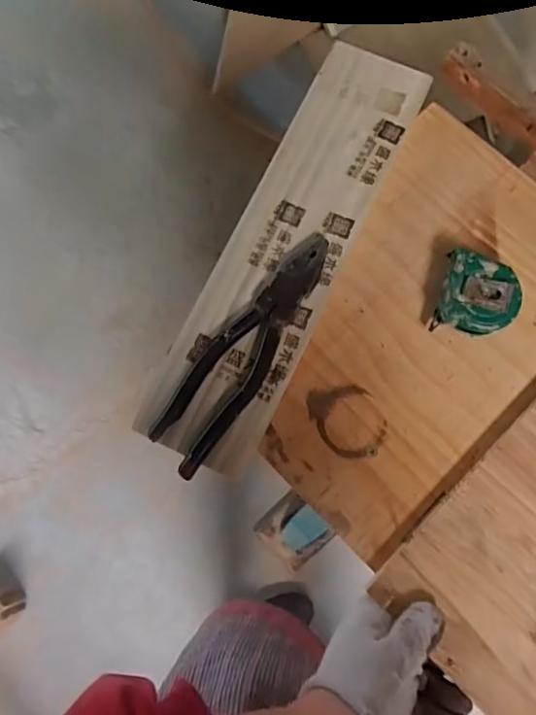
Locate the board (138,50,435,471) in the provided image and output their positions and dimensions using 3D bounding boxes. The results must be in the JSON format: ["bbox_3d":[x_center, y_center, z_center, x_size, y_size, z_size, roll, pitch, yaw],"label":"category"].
[{"bbox_3d":[0.018,-0.090,0.430,0.093,0.020,0.360,24,80,6],"label":"board"}]

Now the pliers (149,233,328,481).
[{"bbox_3d":[-0.015,-0.009,0.400,0.049,0.013,0.197,35,81,8],"label":"pliers"}]

